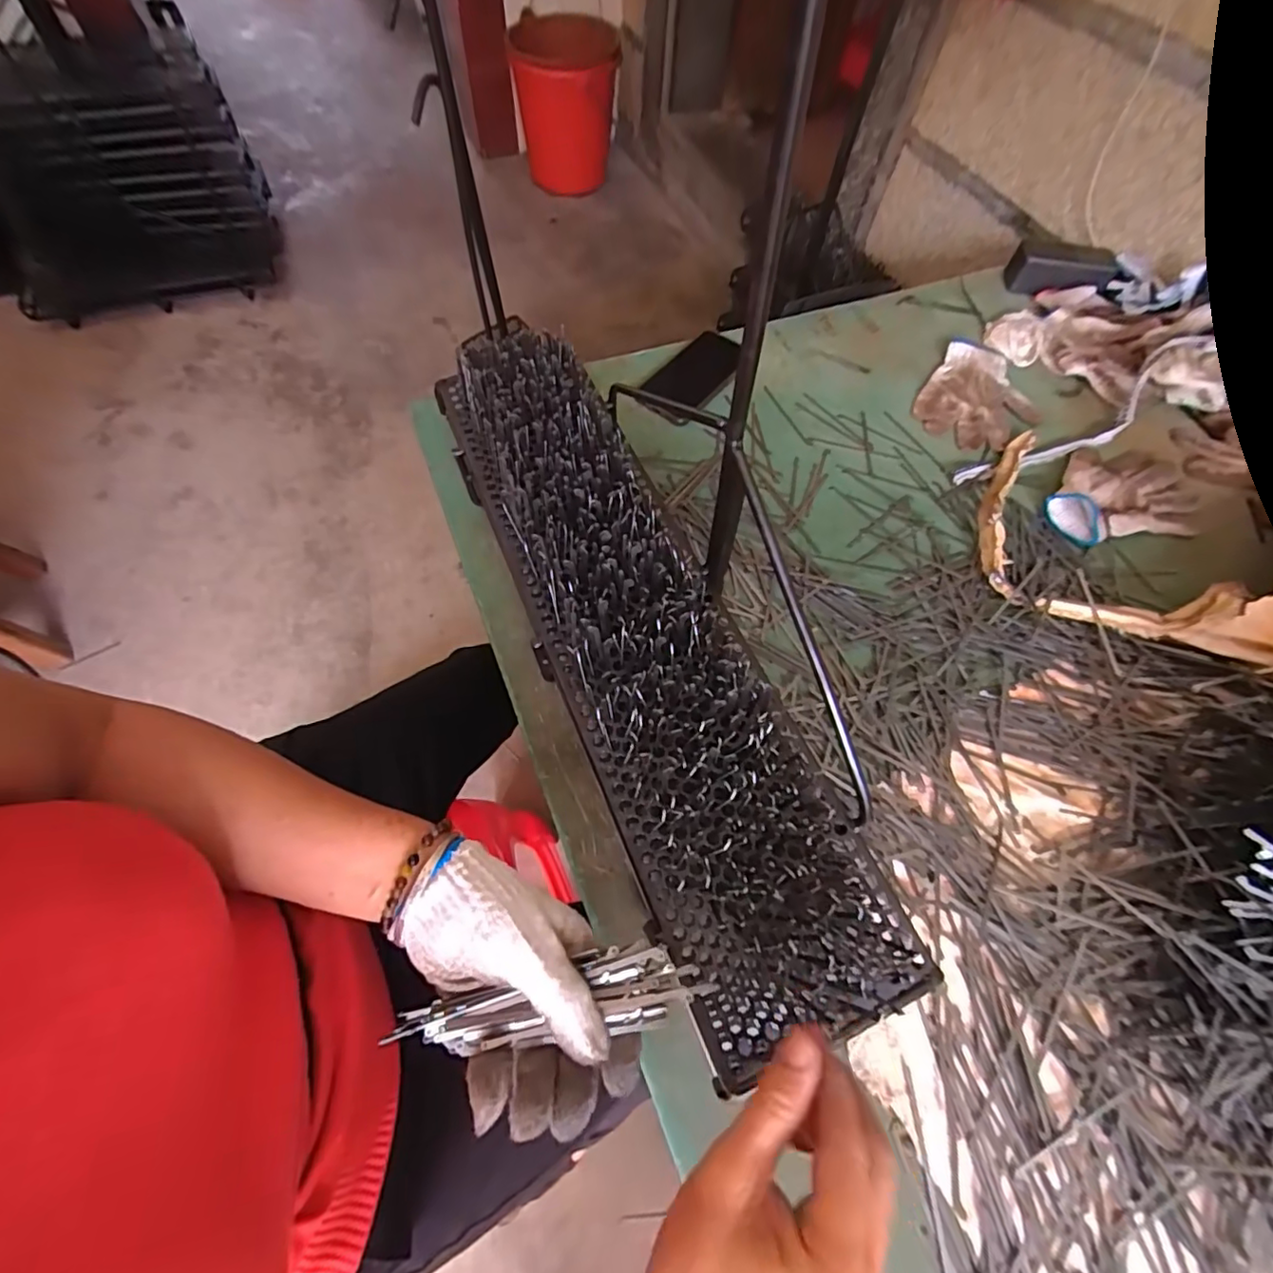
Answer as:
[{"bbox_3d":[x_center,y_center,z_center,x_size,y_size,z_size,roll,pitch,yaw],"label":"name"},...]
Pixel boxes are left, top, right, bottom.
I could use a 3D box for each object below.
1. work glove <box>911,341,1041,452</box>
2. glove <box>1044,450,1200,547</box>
[{"bbox_3d":[0.436,-0.303,0.705,0.134,0.017,0.177,32,65,13],"label":"work glove"},{"bbox_3d":[0.547,-0.165,0.631,0.184,0.028,0.119,-6,63,-7],"label":"glove"}]

